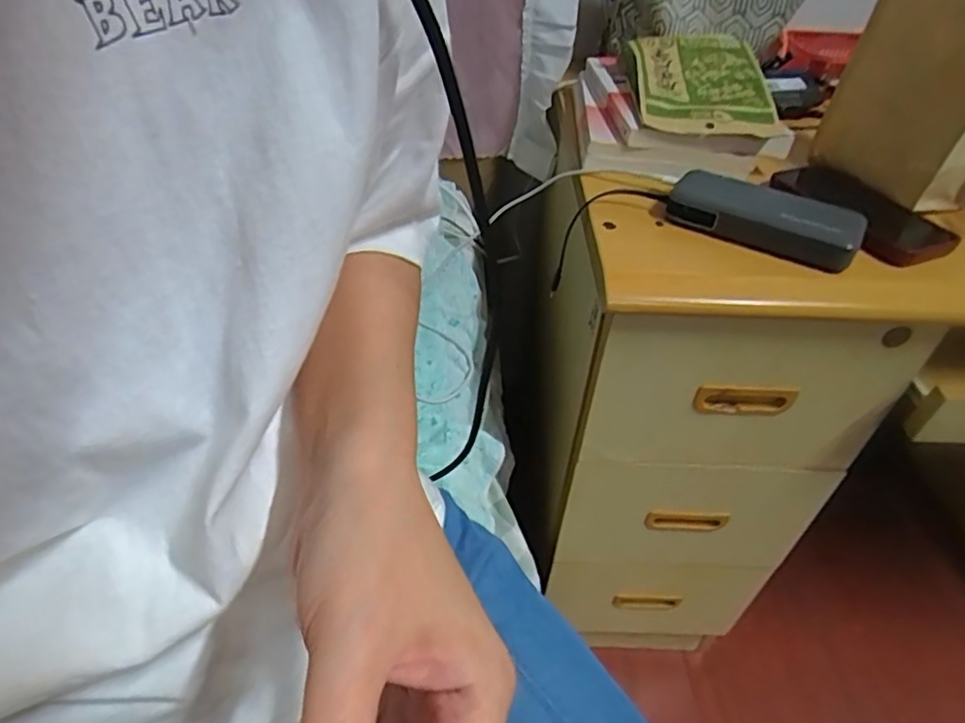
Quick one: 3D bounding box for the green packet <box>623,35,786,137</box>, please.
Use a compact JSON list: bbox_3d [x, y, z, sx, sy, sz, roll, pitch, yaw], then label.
[{"bbox_3d":[0.242,-0.326,0.692,0.146,0.022,0.230,4,51,0],"label":"green packet"}]

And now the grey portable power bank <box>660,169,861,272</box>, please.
[{"bbox_3d":[0.253,-0.135,0.556,0.165,0.029,0.090,33,49,29],"label":"grey portable power bank"}]

